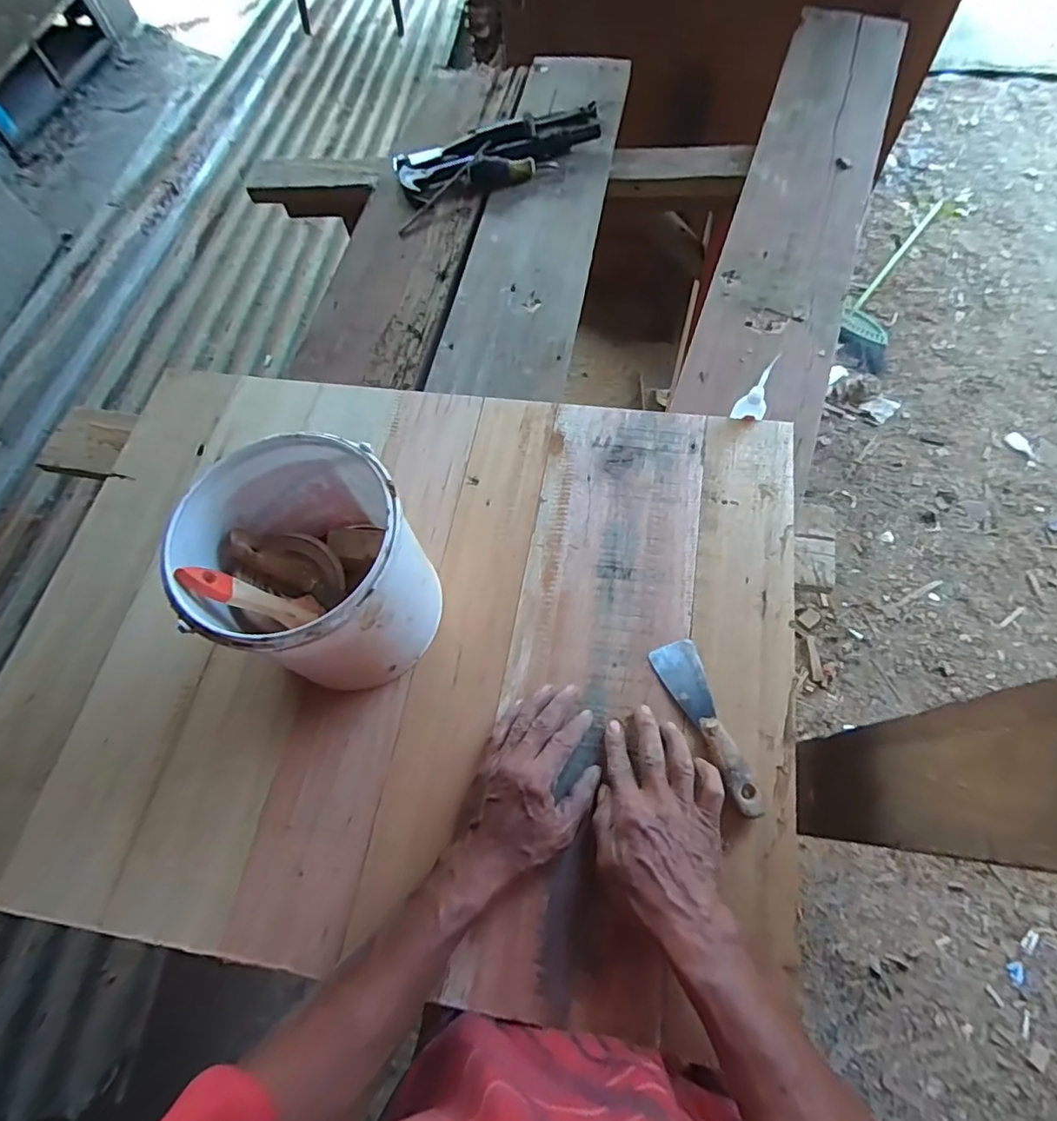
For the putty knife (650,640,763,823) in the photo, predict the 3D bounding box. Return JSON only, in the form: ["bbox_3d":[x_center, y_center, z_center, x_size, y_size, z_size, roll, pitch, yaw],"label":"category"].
[{"bbox_3d":[0.171,0.150,0.523,0.044,0.021,0.164,-23,68,-6],"label":"putty knife"}]

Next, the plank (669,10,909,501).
[{"bbox_3d":[0.422,-0.565,0.848,0.179,0.021,0.956,19,69,9],"label":"plank"}]

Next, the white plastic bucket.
[{"bbox_3d":[-0.184,0.015,0.508,0.173,0.188,0.171,-1,67,3],"label":"white plastic bucket"}]

